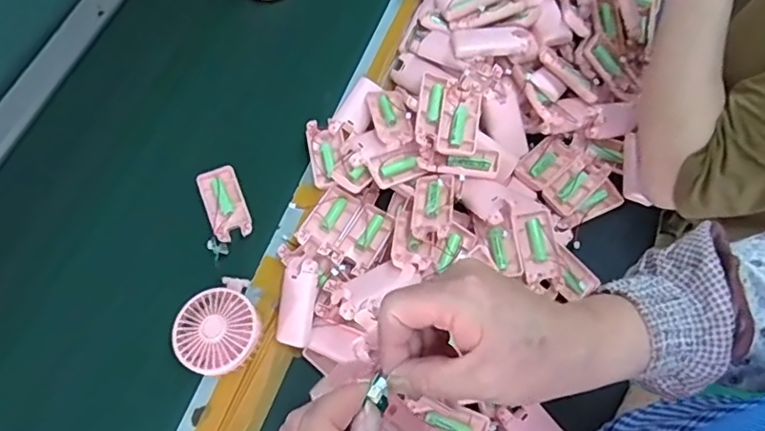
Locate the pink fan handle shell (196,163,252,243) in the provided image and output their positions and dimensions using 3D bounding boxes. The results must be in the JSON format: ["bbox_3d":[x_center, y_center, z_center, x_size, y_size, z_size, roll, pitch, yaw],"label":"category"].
[{"bbox_3d":[-0.191,-0.015,0.675,0.048,0.009,0.096,-20,72,-9],"label":"pink fan handle shell"}]

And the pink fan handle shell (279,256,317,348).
[{"bbox_3d":[-0.093,0.094,0.609,0.037,0.027,0.096,6,84,0],"label":"pink fan handle shell"}]

